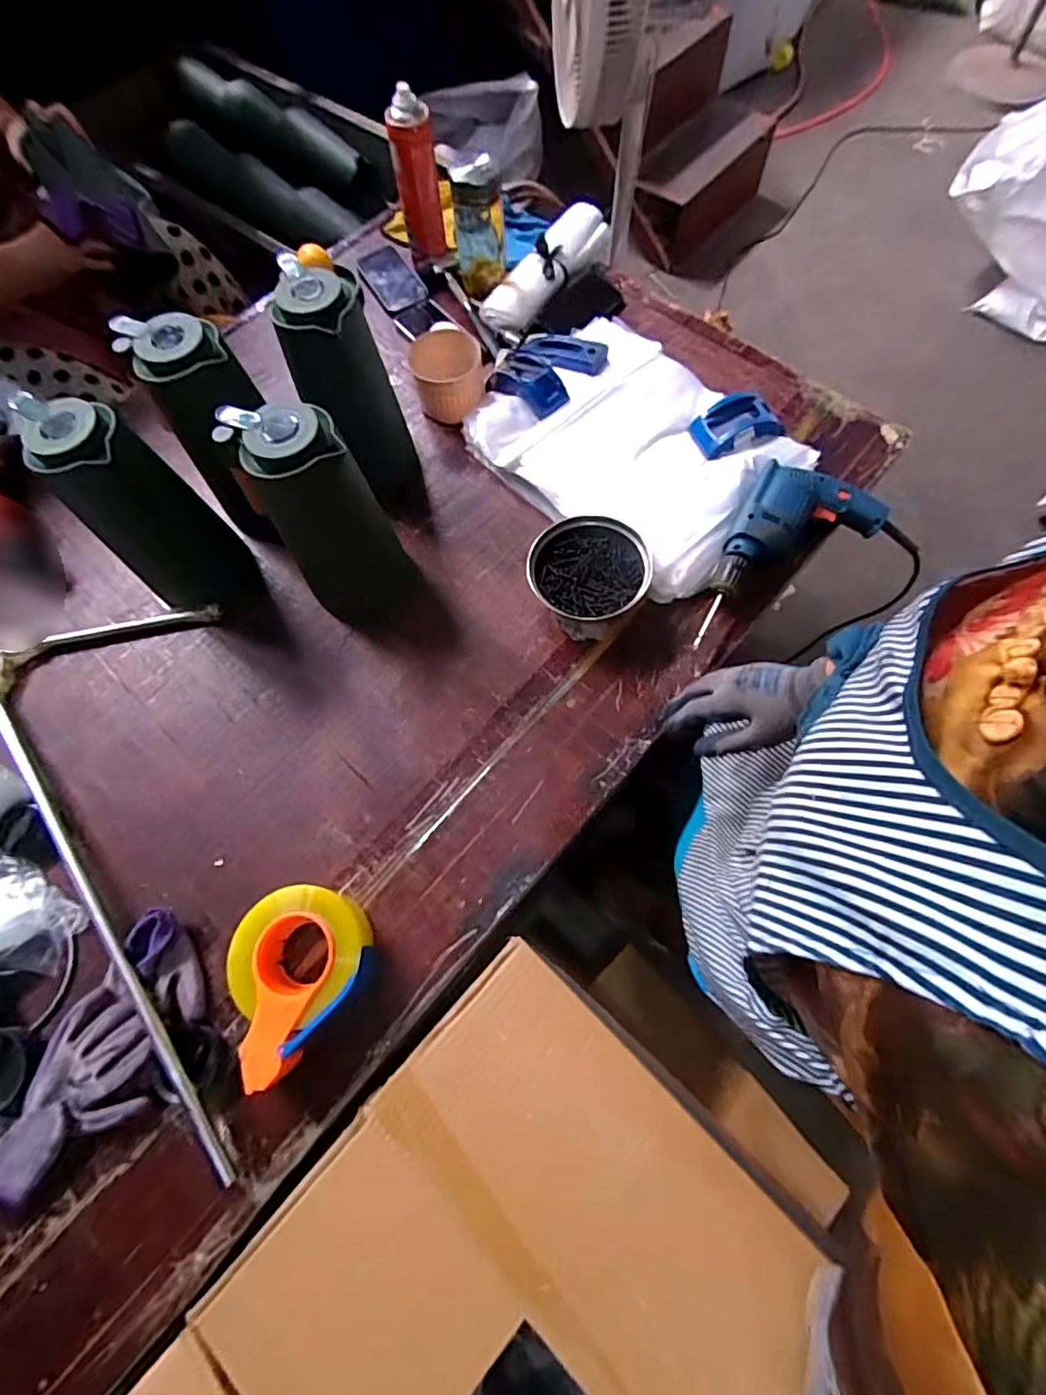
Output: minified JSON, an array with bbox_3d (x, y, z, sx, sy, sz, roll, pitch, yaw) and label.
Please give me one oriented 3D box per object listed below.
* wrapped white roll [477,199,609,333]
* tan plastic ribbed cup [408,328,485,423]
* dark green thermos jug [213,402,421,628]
[{"bbox_3d":[0.047,-0.733,0.966,0.073,0.051,0.306,38,75,14],"label":"wrapped white roll"},{"bbox_3d":[-0.110,-0.483,0.858,0.105,0.086,0.114,0,69,1],"label":"tan plastic ribbed cup"},{"bbox_3d":[-0.226,-0.211,0.663,0.137,0.256,0.134,-26,71,-8],"label":"dark green thermos jug"}]

